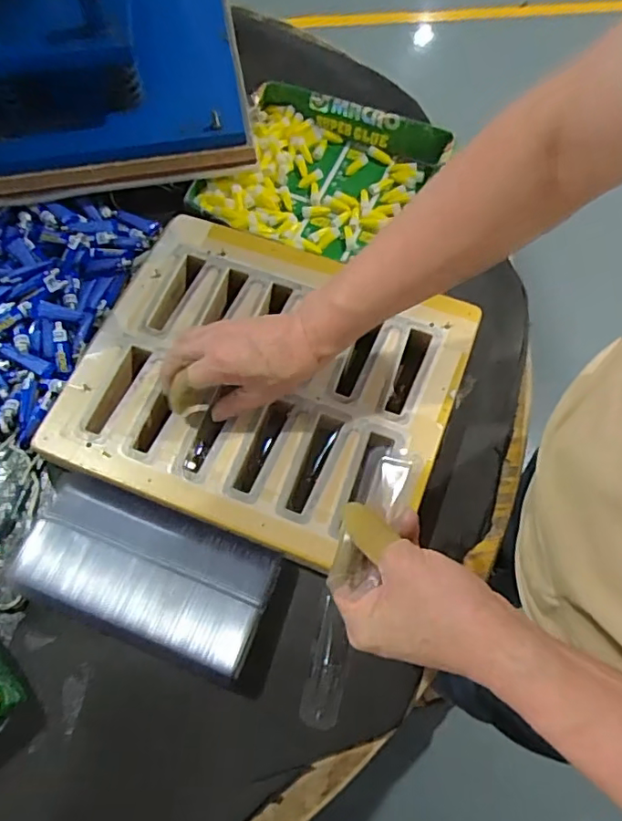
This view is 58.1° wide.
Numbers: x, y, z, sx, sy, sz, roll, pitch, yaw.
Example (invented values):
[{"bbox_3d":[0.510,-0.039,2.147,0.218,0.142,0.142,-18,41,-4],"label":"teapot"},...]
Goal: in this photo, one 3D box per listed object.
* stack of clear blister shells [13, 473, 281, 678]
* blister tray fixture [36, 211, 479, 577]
[{"bbox_3d":[-0.143,0.132,0.477,0.217,0.033,0.098,21,68,8],"label":"stack of clear blister shells"},{"bbox_3d":[-0.043,-0.029,0.537,0.340,0.034,0.287,21,68,8],"label":"blister tray fixture"}]

